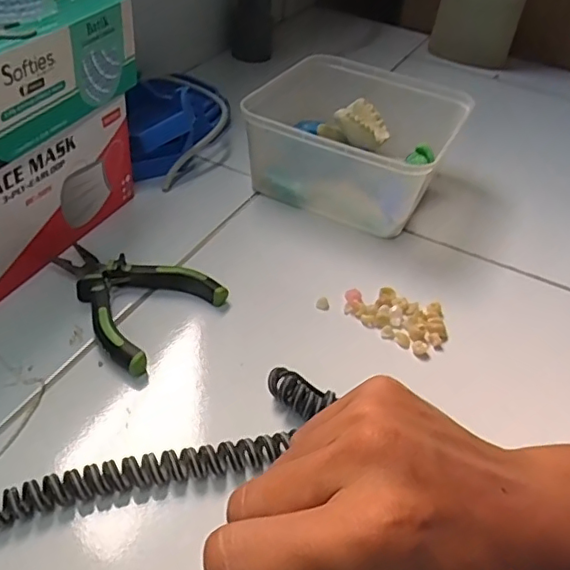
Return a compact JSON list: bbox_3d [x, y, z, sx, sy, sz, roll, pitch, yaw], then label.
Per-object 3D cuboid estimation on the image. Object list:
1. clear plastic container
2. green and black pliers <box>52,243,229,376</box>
[{"bbox_3d":[0.064,-0.127,0.497,0.147,0.068,0.160,23,43,17],"label":"clear plastic container"},{"bbox_3d":[-0.105,0.005,0.366,0.104,0.018,0.083,27,44,21],"label":"green and black pliers"}]

